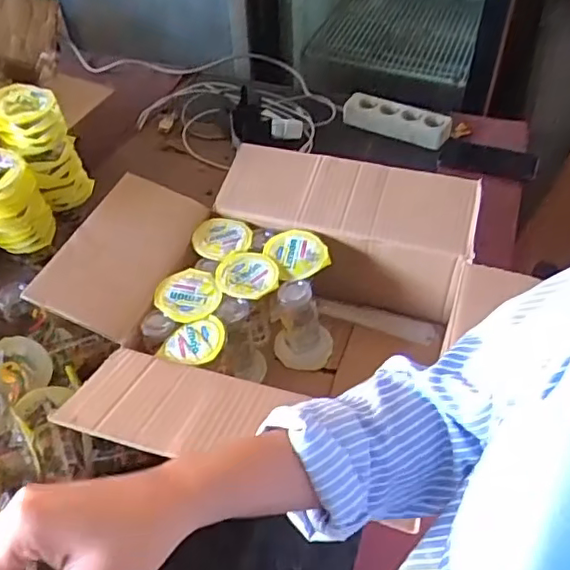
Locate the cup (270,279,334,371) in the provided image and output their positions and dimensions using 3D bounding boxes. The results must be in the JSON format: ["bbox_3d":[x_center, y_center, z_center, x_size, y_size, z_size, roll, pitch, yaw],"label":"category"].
[{"bbox_3d":[0.020,0.037,0.738,0.080,0.108,0.076,0,47,0],"label":"cup"}]

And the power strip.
[{"bbox_3d":[0.209,-0.311,1.121,0.204,0.042,0.058,20,50,18],"label":"power strip"}]

